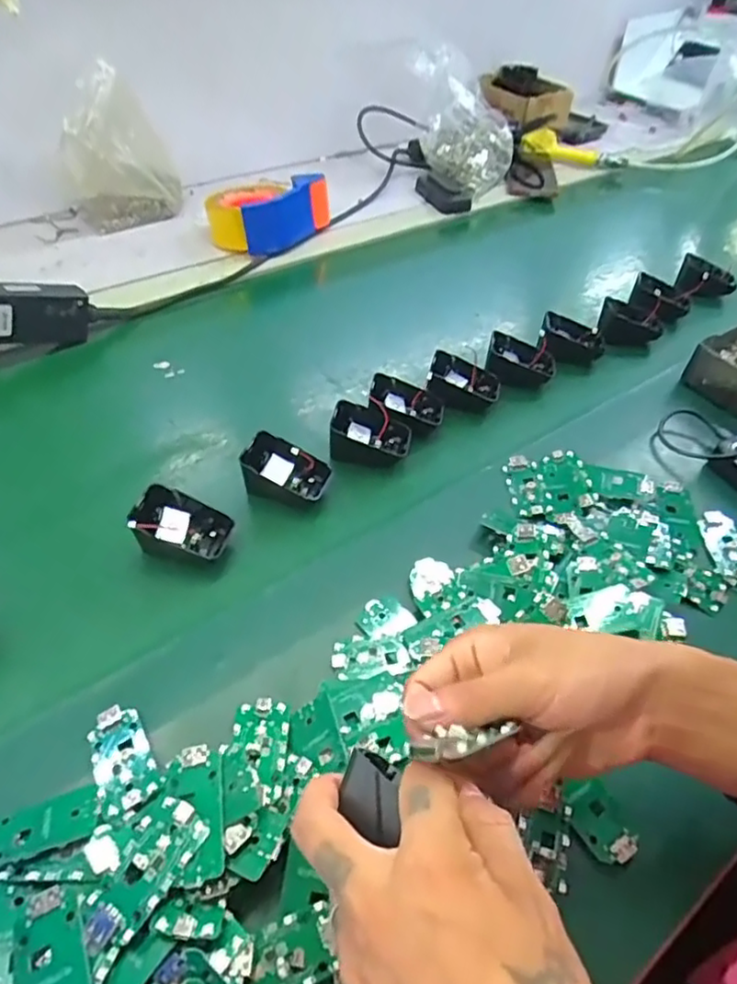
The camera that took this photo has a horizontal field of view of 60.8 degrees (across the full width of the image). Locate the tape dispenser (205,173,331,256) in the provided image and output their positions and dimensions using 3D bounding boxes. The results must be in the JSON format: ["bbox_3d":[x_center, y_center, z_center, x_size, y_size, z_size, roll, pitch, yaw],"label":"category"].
[{"bbox_3d":[-0.132,-0.358,0.807,0.141,0.073,0.103,-32,57,-30],"label":"tape dispenser"}]

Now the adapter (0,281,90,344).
[{"bbox_3d":[-0.328,-0.172,0.599,0.114,0.051,0.030,-12,46,-40],"label":"adapter"}]

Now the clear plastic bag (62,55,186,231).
[{"bbox_3d":[-0.316,-0.429,0.791,0.138,0.159,0.107,-12,49,-15],"label":"clear plastic bag"}]

